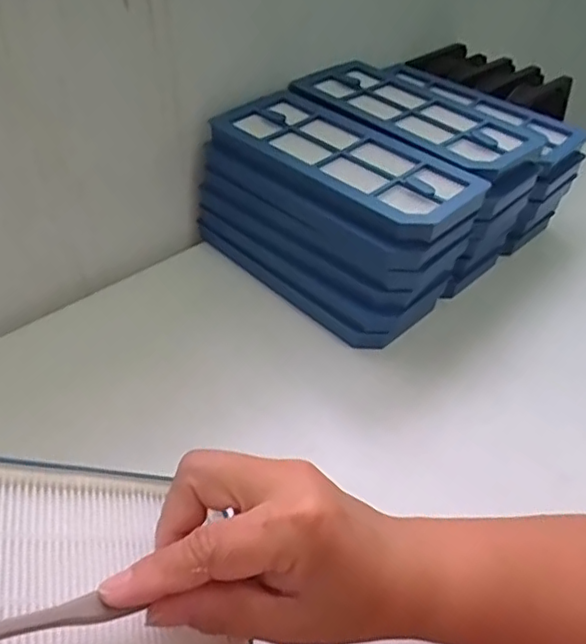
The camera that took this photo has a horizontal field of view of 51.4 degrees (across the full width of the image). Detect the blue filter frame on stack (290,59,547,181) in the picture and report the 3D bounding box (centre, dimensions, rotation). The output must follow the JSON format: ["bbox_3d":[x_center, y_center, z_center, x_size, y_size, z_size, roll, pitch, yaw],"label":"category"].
[{"bbox_3d":[0.102,-0.175,0.514,0.204,0.018,0.105,34,52,29],"label":"blue filter frame on stack"}]

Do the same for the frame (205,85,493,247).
[{"bbox_3d":[0.038,-0.120,0.462,0.201,0.024,0.088,35,52,29],"label":"frame"}]

